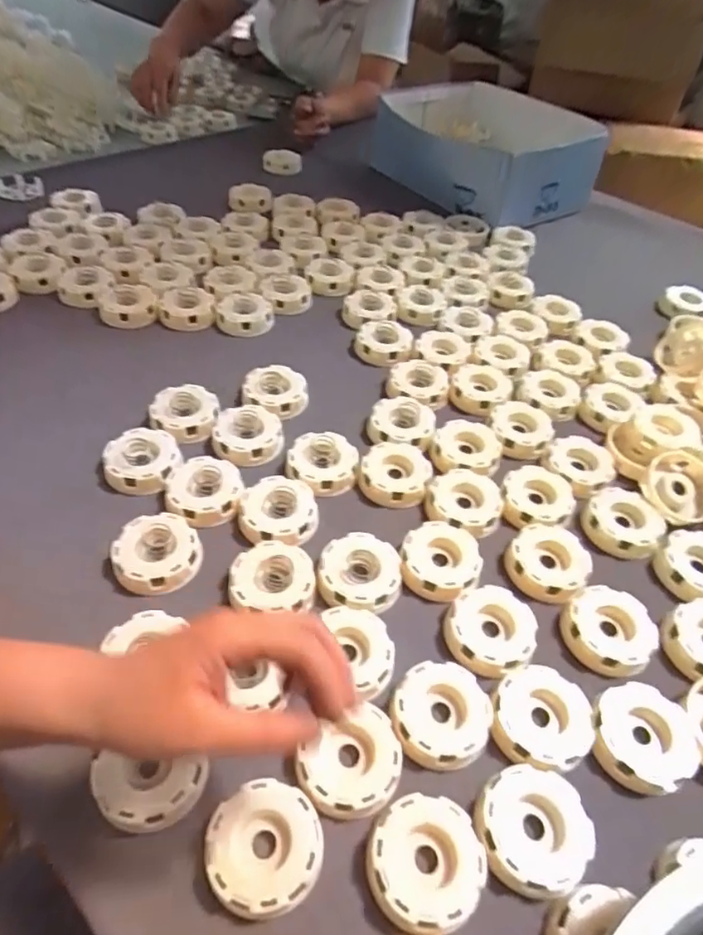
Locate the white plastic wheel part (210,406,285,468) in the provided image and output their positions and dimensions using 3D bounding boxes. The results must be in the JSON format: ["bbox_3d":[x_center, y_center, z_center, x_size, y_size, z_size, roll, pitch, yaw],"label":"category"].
[{"bbox_3d":[-0.101,-0.031,0.559,0.066,0.019,0.063,3,47,-3],"label":"white plastic wheel part"}]

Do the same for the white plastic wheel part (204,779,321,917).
[{"bbox_3d":[-0.051,0.222,0.336,0.064,0.020,0.063,3,47,-3],"label":"white plastic wheel part"}]

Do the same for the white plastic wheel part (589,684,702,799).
[{"bbox_3d":[0.198,0.184,0.393,0.063,0.019,0.068,3,47,-3],"label":"white plastic wheel part"}]

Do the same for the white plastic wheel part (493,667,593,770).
[{"bbox_3d":[0.129,0.172,0.395,0.064,0.019,0.065,3,47,-3],"label":"white plastic wheel part"}]

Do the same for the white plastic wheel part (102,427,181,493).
[{"bbox_3d":[-0.190,-0.007,0.523,0.065,0.023,0.061,3,47,-3],"label":"white plastic wheel part"}]

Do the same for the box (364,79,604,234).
[{"bbox_3d":[0.225,-0.552,0.977,0.261,0.109,0.360,-32,58,-30],"label":"box"}]

